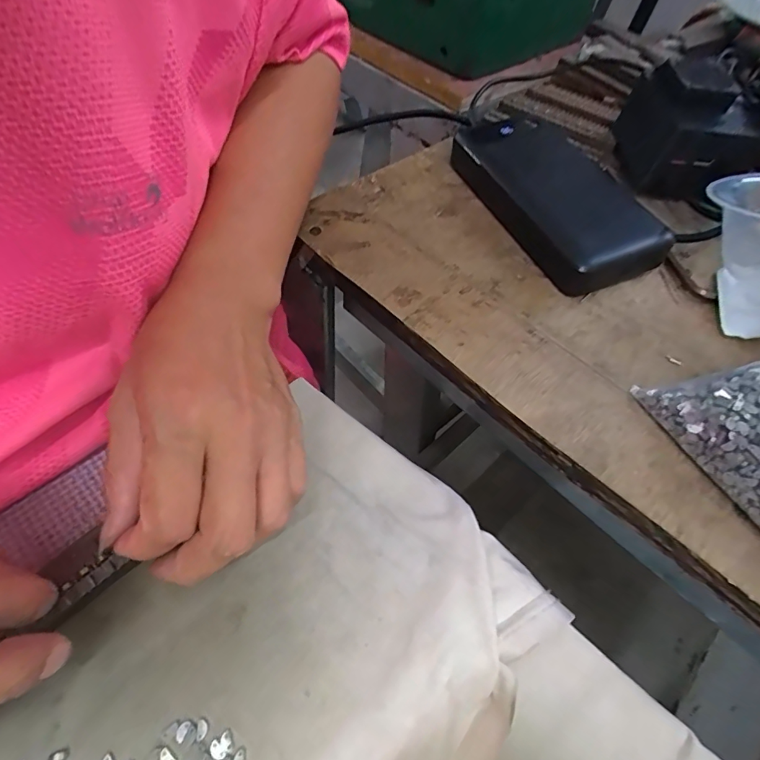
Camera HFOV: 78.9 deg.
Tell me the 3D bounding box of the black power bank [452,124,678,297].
[{"bbox_3d":[0.114,-0.129,0.315,0.074,0.025,0.159,-17,58,-16],"label":"black power bank"}]

